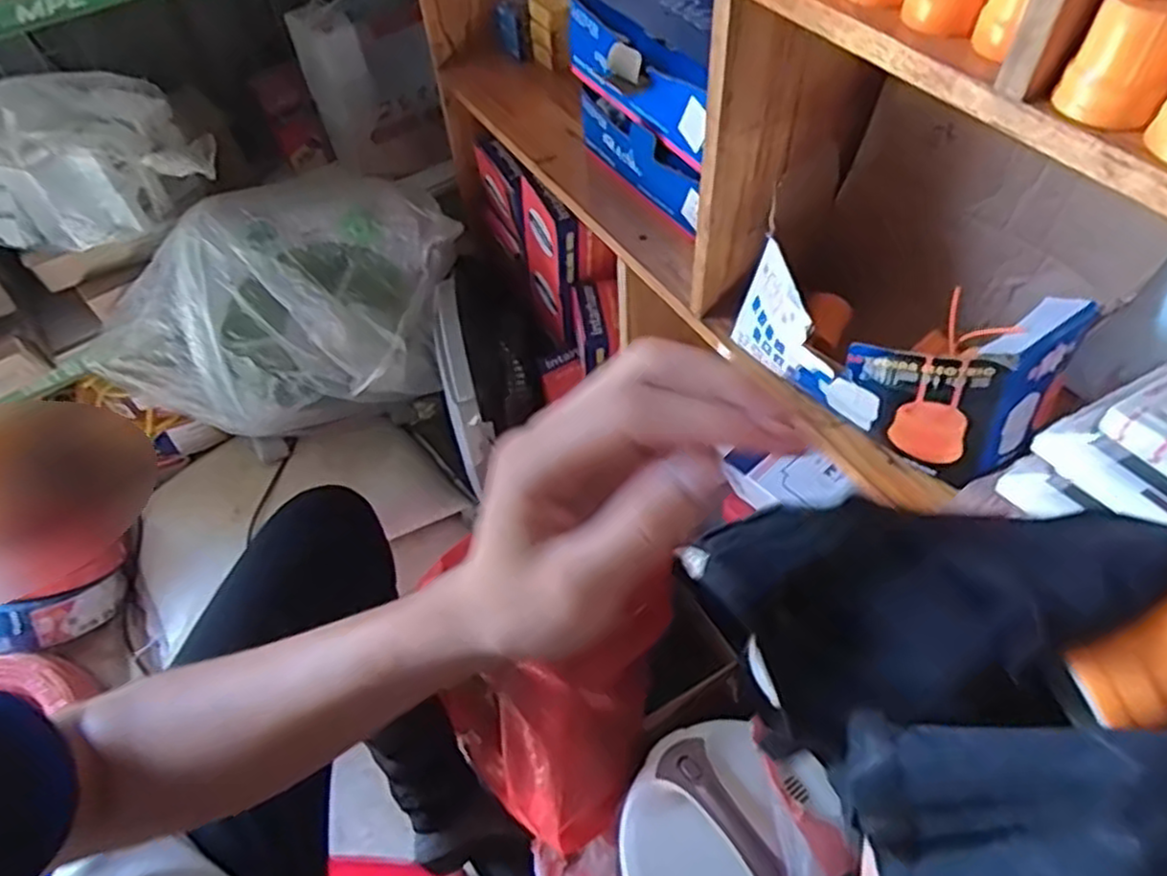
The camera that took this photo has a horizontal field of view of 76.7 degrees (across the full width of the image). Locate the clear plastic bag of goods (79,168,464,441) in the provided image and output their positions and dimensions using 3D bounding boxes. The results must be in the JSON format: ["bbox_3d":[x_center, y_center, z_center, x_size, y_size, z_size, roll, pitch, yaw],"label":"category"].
[{"bbox_3d":[-0.465,-0.188,1.138,0.519,0.358,0.222,-4,53,2],"label":"clear plastic bag of goods"}]

